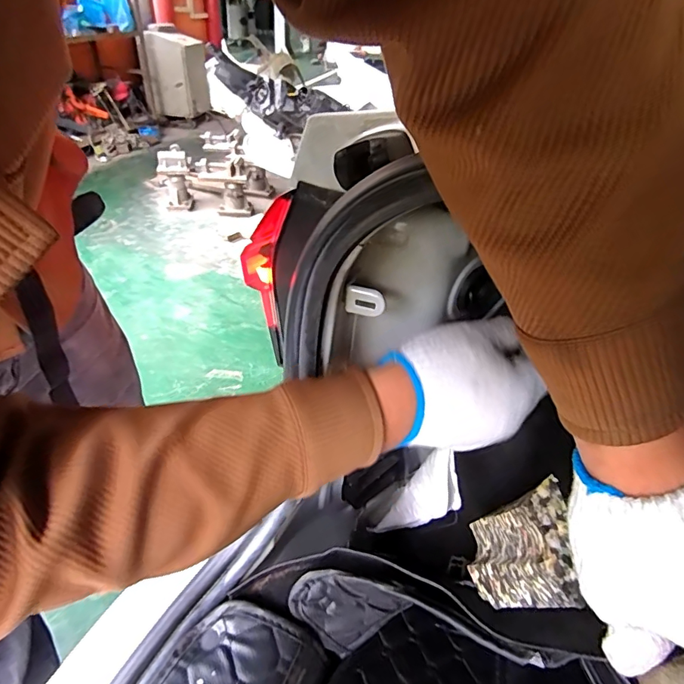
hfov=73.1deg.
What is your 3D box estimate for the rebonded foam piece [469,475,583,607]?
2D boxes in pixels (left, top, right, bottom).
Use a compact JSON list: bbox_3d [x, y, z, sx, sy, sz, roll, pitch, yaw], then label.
[{"bbox_3d":[0.127,0.156,0.337,0.022,0.094,0.075,11,47,-17],"label":"rebonded foam piece"}]

